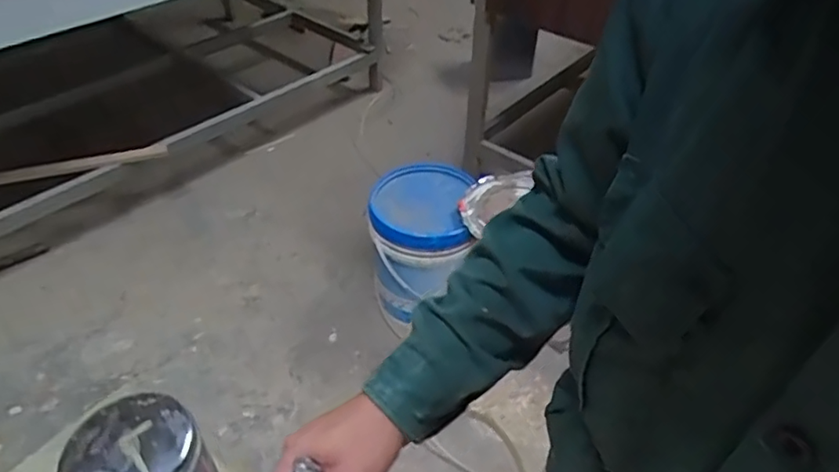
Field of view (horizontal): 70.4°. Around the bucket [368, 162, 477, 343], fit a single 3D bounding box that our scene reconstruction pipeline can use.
[{"bbox_3d":[-0.004,0.031,1.652,0.261,0.353,0.285,2,42,1],"label":"bucket"}]

